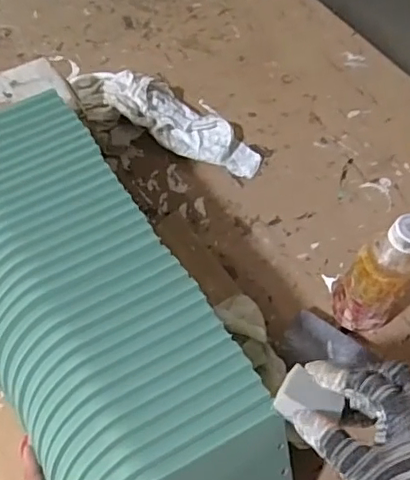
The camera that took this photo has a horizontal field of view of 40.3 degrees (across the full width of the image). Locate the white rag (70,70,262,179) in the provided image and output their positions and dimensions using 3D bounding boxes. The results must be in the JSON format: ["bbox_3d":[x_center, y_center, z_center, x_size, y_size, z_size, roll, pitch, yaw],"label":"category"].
[{"bbox_3d":[-0.048,-0.155,0.703,0.252,0.052,0.094,13,59,3],"label":"white rag"}]

